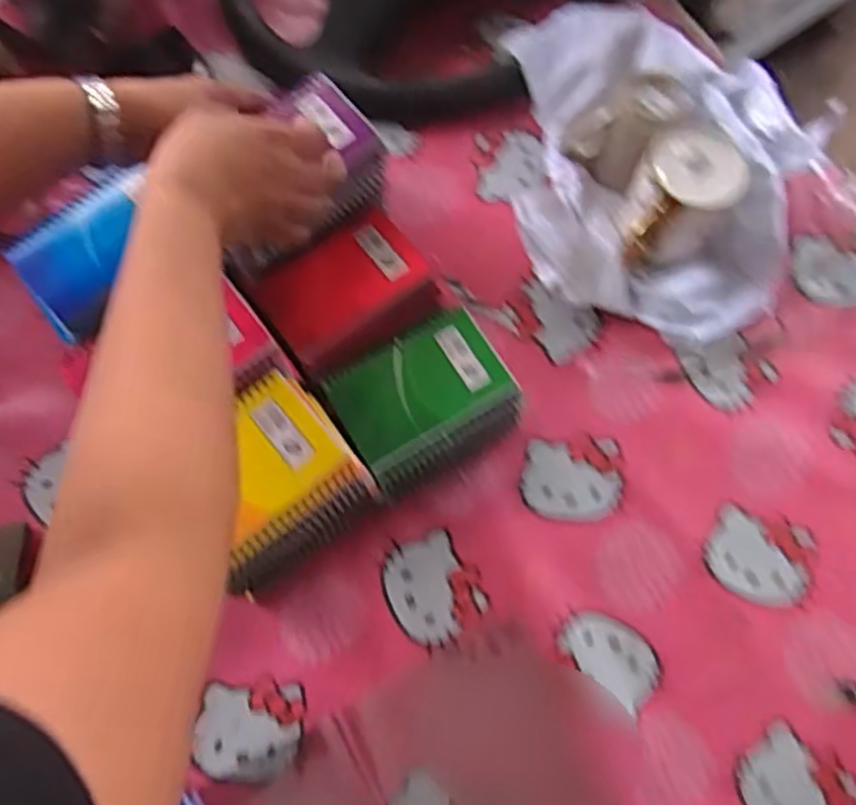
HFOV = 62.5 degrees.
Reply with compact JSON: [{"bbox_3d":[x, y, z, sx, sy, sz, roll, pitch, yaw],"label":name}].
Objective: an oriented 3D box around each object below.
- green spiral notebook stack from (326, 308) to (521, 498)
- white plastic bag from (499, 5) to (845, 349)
[{"bbox_3d":[-0.001,0.004,0.576,0.132,0.064,0.103,-30,74,-9],"label":"green spiral notebook stack"},{"bbox_3d":[0.195,-0.226,0.634,0.284,0.094,0.302,16,73,6],"label":"white plastic bag"}]

